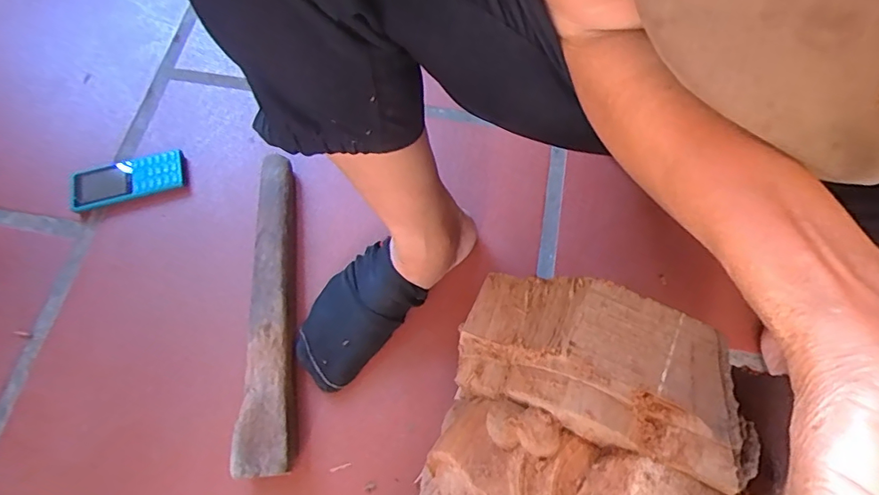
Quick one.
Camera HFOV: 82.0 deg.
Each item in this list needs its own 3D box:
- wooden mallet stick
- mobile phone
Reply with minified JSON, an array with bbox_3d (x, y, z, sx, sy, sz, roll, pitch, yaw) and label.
[{"bbox_3d":[-0.166,0.063,0.520,0.054,0.044,0.312,-3,68,0],"label":"wooden mallet stick"},{"bbox_3d":[-0.368,-0.080,0.593,0.131,0.018,0.051,-14,68,-4],"label":"mobile phone"}]

